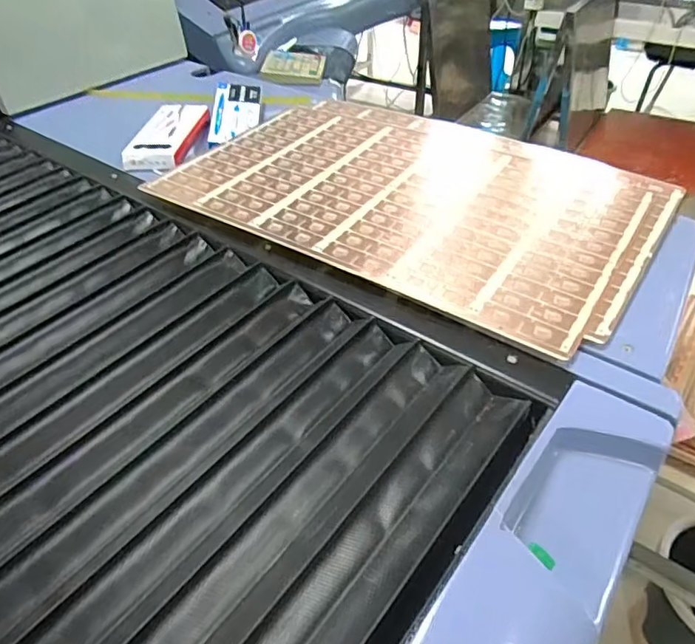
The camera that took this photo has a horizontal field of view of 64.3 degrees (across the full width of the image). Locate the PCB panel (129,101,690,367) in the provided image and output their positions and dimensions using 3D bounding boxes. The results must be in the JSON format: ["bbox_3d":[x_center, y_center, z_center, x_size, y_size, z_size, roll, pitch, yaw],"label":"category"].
[{"bbox_3d":[0.072,-0.158,0.644,0.523,0.012,0.331,24,50,25],"label":"PCB panel"}]

